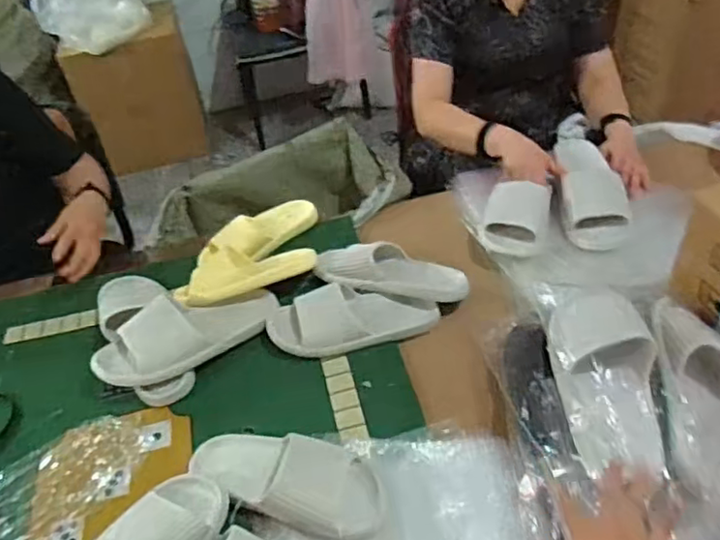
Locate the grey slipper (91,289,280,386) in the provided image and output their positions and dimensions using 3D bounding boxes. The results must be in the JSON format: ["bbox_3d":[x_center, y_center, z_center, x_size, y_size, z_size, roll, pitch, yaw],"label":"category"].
[{"bbox_3d":[-0.266,0.097,0.961,0.288,0.076,0.103,-22,45,-15],"label":"grey slipper"}]

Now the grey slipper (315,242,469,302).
[{"bbox_3d":[0.051,0.004,1.017,0.249,0.058,0.088,5,45,13],"label":"grey slipper"}]

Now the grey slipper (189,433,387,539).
[{"bbox_3d":[-0.092,0.260,0.776,0.255,0.051,0.098,11,47,19],"label":"grey slipper"}]

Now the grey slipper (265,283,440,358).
[{"bbox_3d":[-0.010,0.071,0.950,0.263,0.064,0.093,-11,44,-4],"label":"grey slipper"}]

